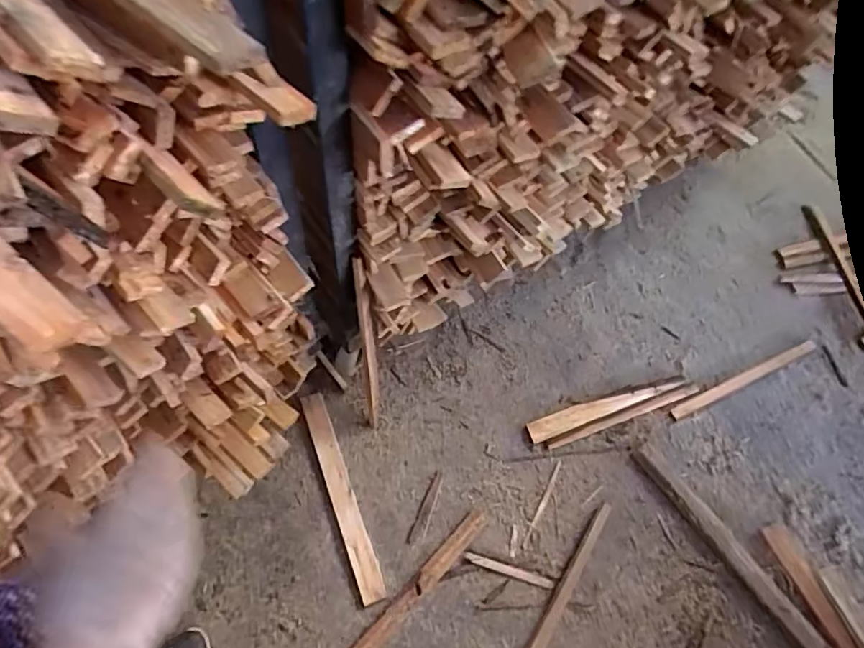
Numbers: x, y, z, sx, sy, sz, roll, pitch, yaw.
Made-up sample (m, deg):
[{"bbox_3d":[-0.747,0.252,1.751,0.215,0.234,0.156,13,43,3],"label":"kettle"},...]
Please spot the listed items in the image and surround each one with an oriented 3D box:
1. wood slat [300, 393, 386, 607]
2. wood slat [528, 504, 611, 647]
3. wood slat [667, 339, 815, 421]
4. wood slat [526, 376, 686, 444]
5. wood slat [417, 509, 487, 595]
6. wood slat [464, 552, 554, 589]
[{"bbox_3d":[-0.218,0.390,1.250,0.059,0.029,0.505,-19,62,-13],"label":"wood slat"},{"bbox_3d":[0.290,0.609,1.185,0.029,0.021,0.463,32,62,13],"label":"wood slat"},{"bbox_3d":[0.876,0.152,1.478,0.519,0.011,0.028,-20,63,-16],"label":"wood slat"},{"bbox_3d":[0.469,0.215,1.403,0.471,0.017,0.053,-16,62,-14],"label":"wood slat"},{"bbox_3d":[0.048,0.515,1.207,0.042,0.009,0.217,41,64,18],"label":"wood slat"},{"bbox_3d":[0.174,0.557,1.196,0.205,0.014,0.017,16,60,6],"label":"wood slat"}]

